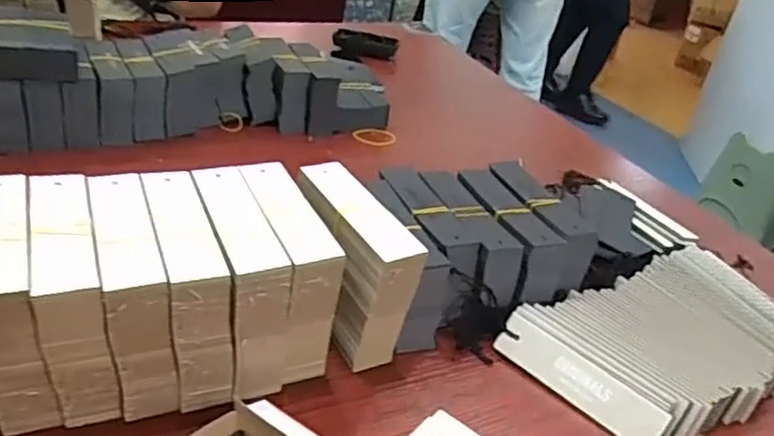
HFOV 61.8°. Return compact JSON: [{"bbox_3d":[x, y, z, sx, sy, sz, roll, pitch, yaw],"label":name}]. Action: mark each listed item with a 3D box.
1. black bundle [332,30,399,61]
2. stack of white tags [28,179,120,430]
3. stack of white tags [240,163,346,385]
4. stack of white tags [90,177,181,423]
[{"bbox_3d":[-0.037,-0.294,1.094,0.113,0.033,0.042,14,31,7],"label":"black bundle"},{"bbox_3d":[-0.195,0.049,0.404,0.036,0.105,0.121,-7,33,-24],"label":"stack of white tags"},{"bbox_3d":[-0.070,0.036,0.460,0.042,0.105,0.125,-7,33,-24],"label":"stack of white tags"},{"bbox_3d":[-0.164,0.044,0.413,0.034,0.095,0.123,-8,33,-25],"label":"stack of white tags"}]

